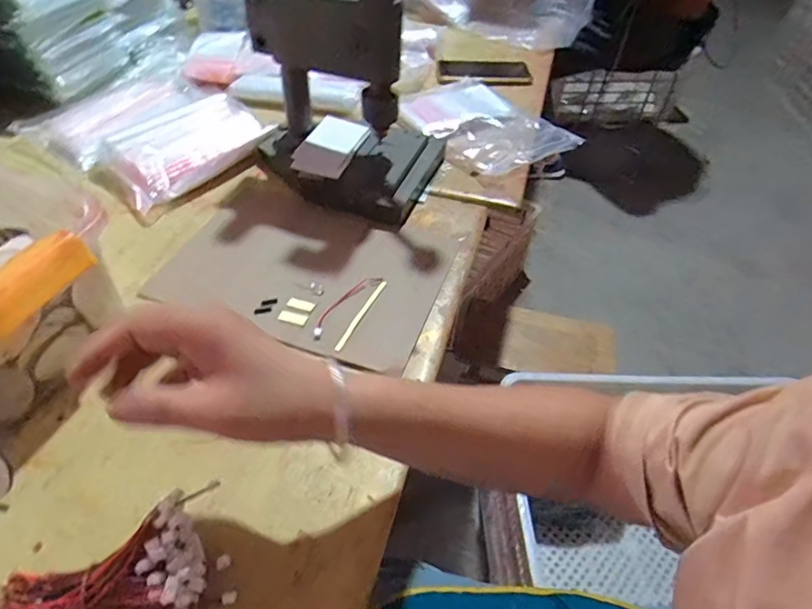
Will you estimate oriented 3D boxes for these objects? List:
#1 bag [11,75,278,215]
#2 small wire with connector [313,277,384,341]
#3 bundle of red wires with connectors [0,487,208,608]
[{"bbox_3d":[-0.342,-0.242,0.718,0.289,0.039,0.217,30,52,23],"label":"bag"},{"bbox_3d":[-0.063,0.000,0.533,0.023,0.012,0.100,29,52,22],"label":"small wire with connector"},{"bbox_3d":[-0.187,0.178,0.330,0.128,0.044,0.073,-19,51,-20],"label":"bundle of red wires with connectors"}]

